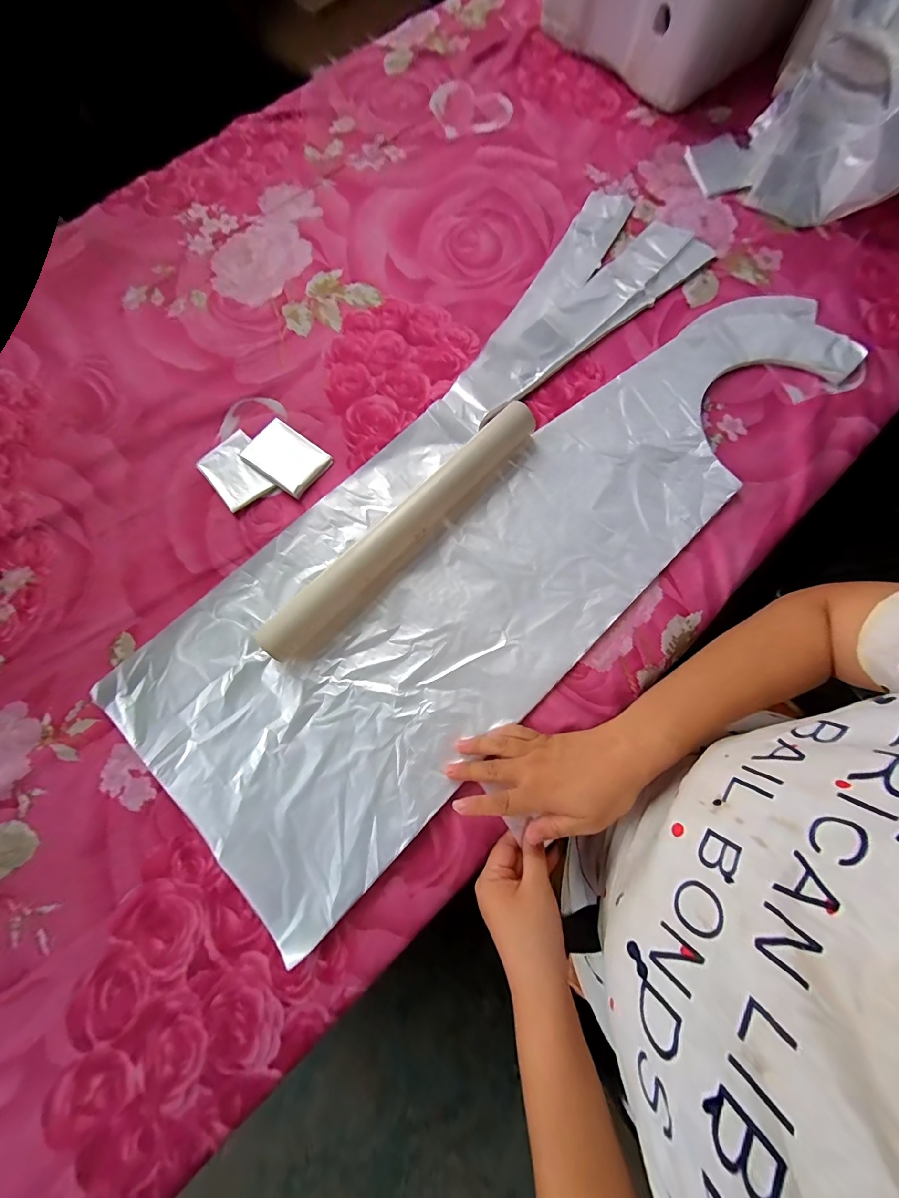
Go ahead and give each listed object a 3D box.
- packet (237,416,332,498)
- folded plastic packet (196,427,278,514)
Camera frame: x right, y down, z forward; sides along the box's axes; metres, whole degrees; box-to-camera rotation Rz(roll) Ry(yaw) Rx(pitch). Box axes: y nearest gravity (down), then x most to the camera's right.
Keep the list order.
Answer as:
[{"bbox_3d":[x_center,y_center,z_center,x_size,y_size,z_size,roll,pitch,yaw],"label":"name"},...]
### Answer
[{"bbox_3d":[-0.185,-0.161,0.430,0.082,0.011,0.063,36,79,8],"label":"packet"},{"bbox_3d":[-0.241,-0.146,0.430,0.065,0.007,0.082,-40,80,-8],"label":"folded plastic packet"}]

